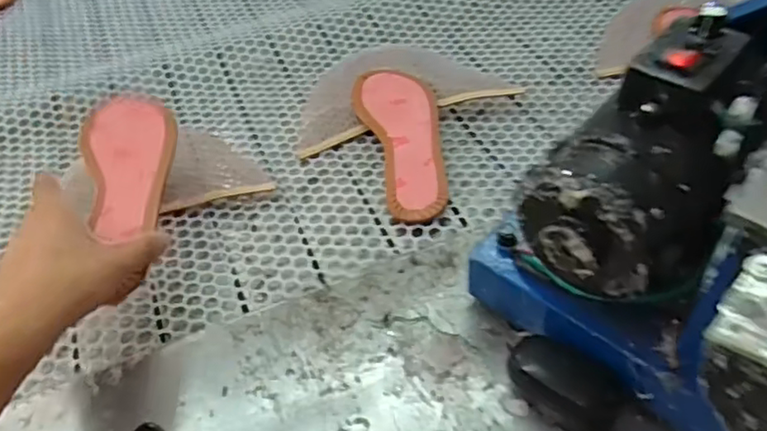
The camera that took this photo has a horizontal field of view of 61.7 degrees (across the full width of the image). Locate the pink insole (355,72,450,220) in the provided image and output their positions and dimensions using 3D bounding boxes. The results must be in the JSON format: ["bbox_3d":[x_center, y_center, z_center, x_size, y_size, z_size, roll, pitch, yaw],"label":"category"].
[{"bbox_3d":[0.019,-0.075,0.613,0.075,0.019,0.212,-9,47,-3],"label":"pink insole"}]

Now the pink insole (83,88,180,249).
[{"bbox_3d":[-0.209,-0.048,0.531,0.075,0.010,0.166,-13,52,-8],"label":"pink insole"}]

